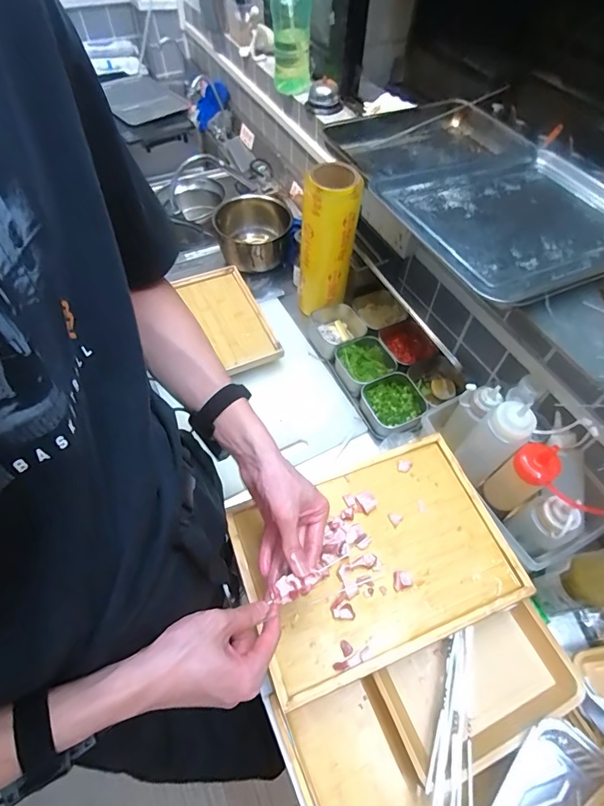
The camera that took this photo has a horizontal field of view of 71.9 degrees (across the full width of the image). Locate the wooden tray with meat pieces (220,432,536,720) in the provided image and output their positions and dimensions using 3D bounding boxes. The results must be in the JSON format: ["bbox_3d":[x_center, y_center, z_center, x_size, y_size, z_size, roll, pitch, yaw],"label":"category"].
[{"bbox_3d":[0.103,0.207,0.581,0.356,0.029,0.245,-18,58,-13],"label":"wooden tray with meat pieces"}]

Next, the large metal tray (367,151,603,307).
[{"bbox_3d":[0.361,-0.334,0.715,0.407,0.048,0.395,-26,61,-18],"label":"large metal tray"}]

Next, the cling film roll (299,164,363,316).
[{"bbox_3d":[0.051,-0.309,0.843,0.102,0.305,0.078,11,56,5],"label":"cling film roll"}]

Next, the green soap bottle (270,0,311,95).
[{"bbox_3d":[-0.025,-0.917,1.003,0.091,0.256,0.096,2,56,-1],"label":"green soap bottle"}]

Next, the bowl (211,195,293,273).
[{"bbox_3d":[-0.118,-0.406,1.016,0.175,0.120,0.175,1,56,-1],"label":"bowl"}]

